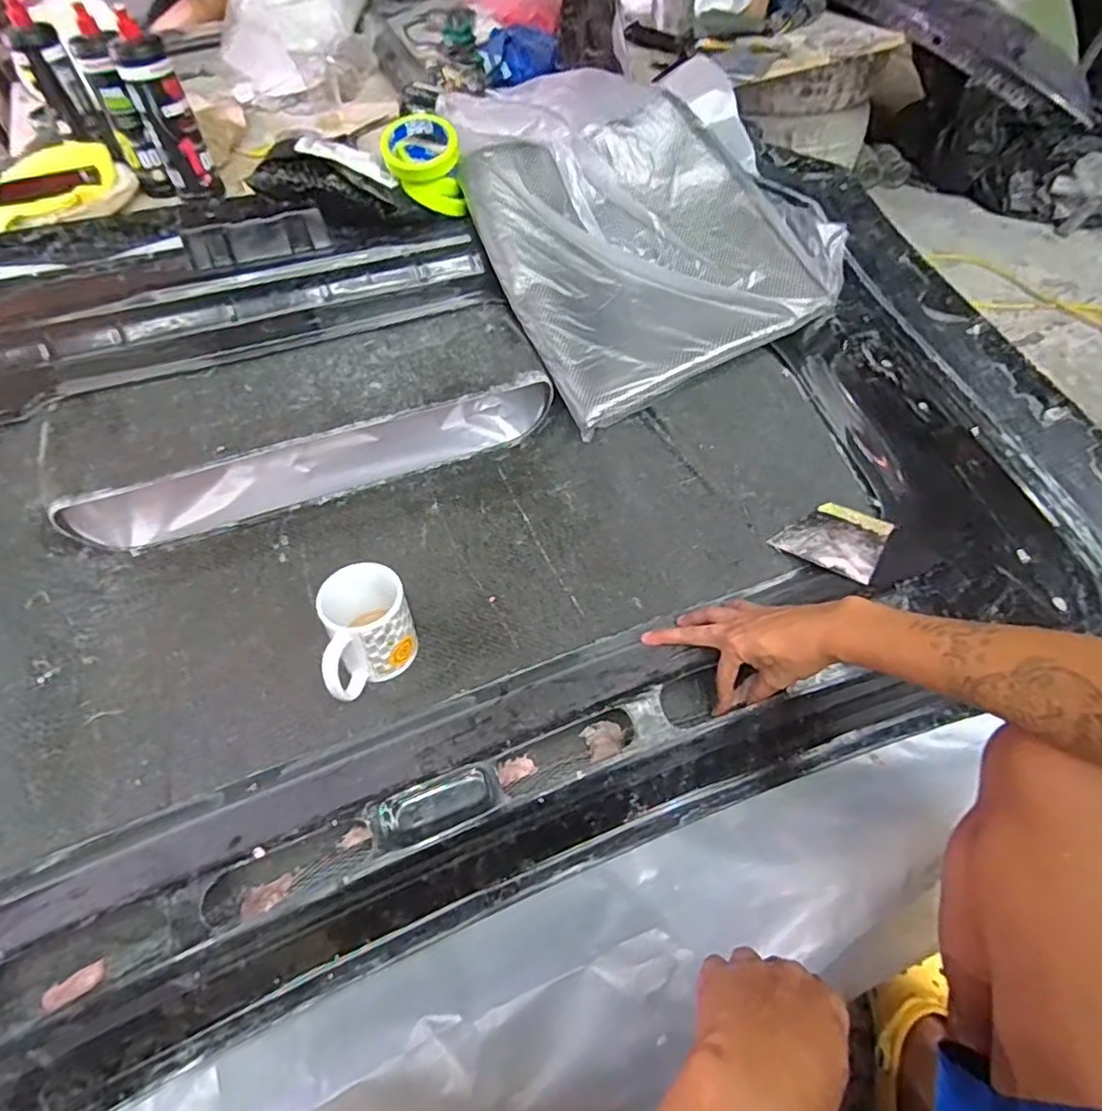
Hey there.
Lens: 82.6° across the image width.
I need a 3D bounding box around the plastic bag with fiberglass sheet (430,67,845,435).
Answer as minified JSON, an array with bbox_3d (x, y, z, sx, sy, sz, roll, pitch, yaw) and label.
[{"bbox_3d":[0.119,-0.469,0.848,0.424,0.070,0.533,-20,80,-6],"label":"plastic bag with fiberglass sheet"}]

